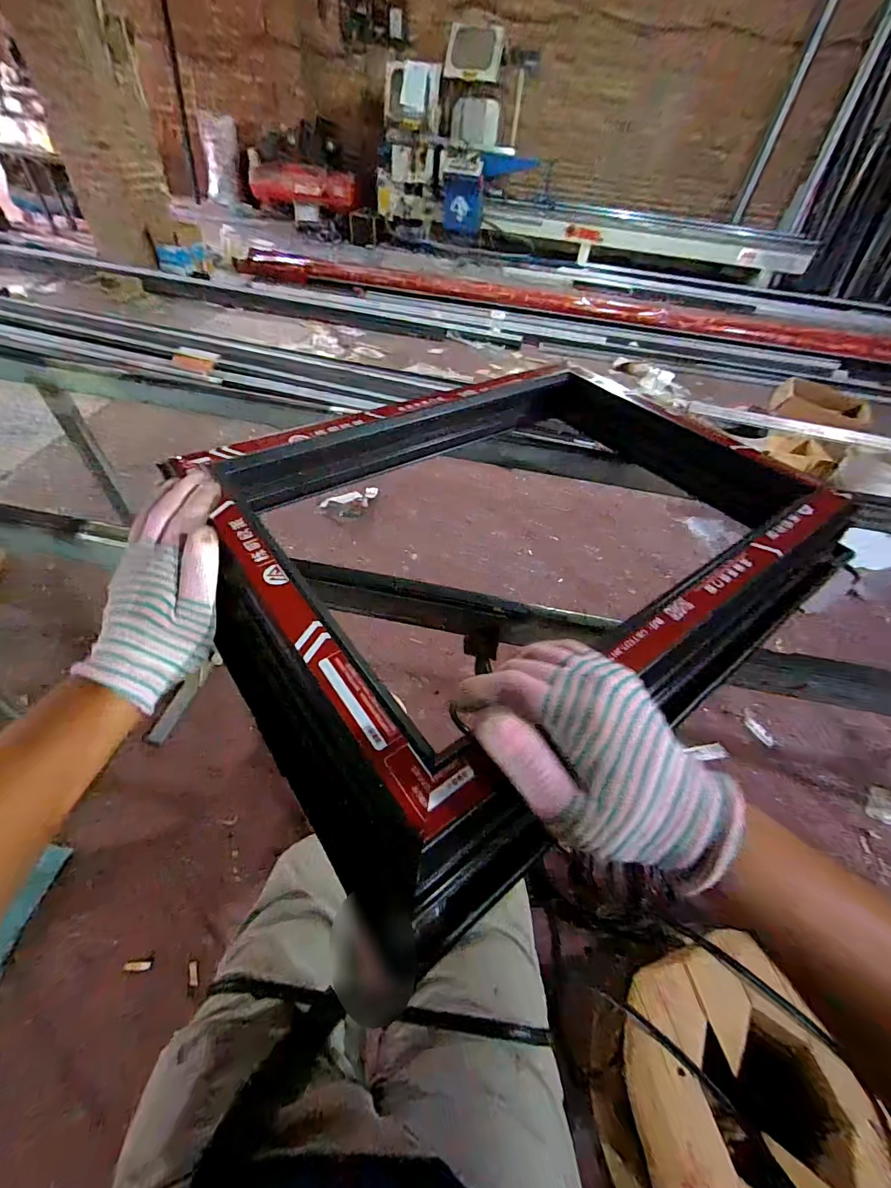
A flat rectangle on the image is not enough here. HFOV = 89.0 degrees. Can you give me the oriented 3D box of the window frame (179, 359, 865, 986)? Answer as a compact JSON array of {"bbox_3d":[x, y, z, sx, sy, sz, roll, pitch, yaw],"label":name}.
[{"bbox_3d":[0.088,-0.069,0.469,0.590,0.135,0.423,-22,52,-31],"label":"window frame"}]

